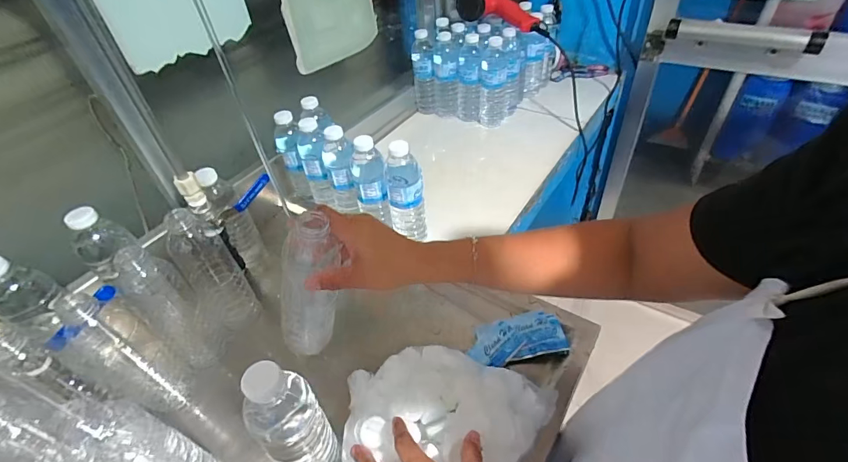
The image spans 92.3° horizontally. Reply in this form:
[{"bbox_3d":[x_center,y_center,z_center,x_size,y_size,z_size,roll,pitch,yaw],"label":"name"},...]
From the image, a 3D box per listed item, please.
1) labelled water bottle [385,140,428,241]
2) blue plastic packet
[{"bbox_3d":[-0.032,-0.073,0.668,0.057,0.158,0.068,-6,43,1],"label":"labelled water bottle"},{"bbox_3d":[0.123,0.143,0.546,0.125,0.010,0.064,-10,43,-4],"label":"blue plastic packet"}]

